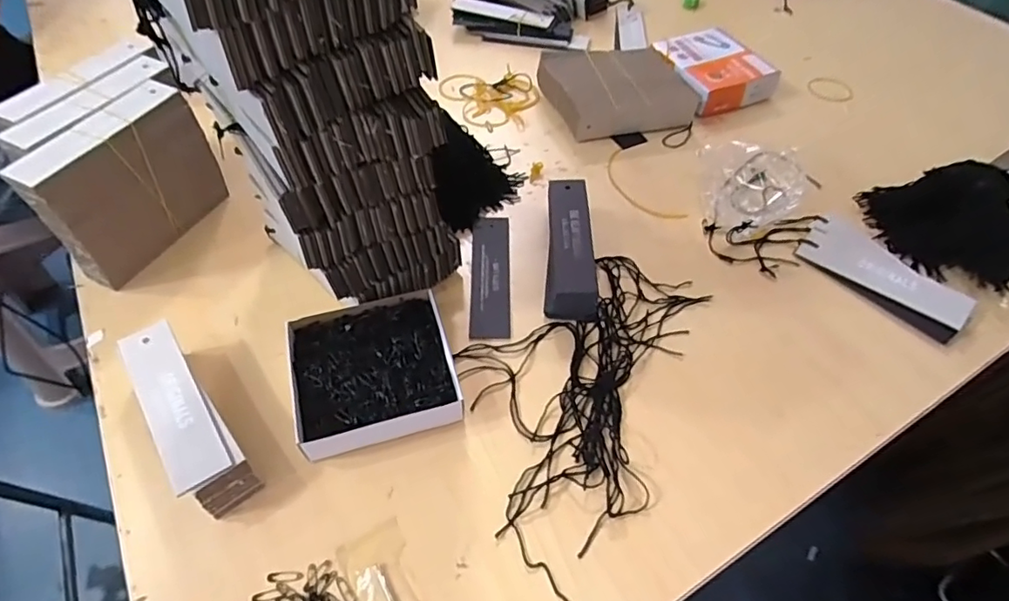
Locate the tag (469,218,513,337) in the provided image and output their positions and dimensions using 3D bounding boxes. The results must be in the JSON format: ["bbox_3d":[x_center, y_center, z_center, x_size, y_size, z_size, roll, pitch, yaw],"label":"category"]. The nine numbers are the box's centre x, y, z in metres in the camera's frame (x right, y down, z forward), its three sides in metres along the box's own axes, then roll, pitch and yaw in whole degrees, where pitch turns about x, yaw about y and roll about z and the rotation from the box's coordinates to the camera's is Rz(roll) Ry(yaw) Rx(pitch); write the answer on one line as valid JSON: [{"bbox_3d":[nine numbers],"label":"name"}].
[{"bbox_3d":[-0.011,-0.021,0.453,0.031,0.004,0.124,0,52,-2],"label":"tag"}]

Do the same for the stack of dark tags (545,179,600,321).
[{"bbox_3d":[0.055,-0.044,0.452,0.041,0.034,0.129,3,52,1],"label":"stack of dark tags"}]

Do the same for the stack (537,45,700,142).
[{"bbox_3d":[0.119,-0.222,0.587,0.137,0.039,0.109,-14,54,-12],"label":"stack"}]

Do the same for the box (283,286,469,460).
[{"bbox_3d":[-0.090,0.046,0.382,0.104,0.024,0.097,-13,54,-11],"label":"box"}]

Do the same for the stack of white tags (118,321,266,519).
[{"bbox_3d":[-0.201,0.072,0.352,0.036,0.037,0.129,-32,60,-23],"label":"stack of white tags"}]

